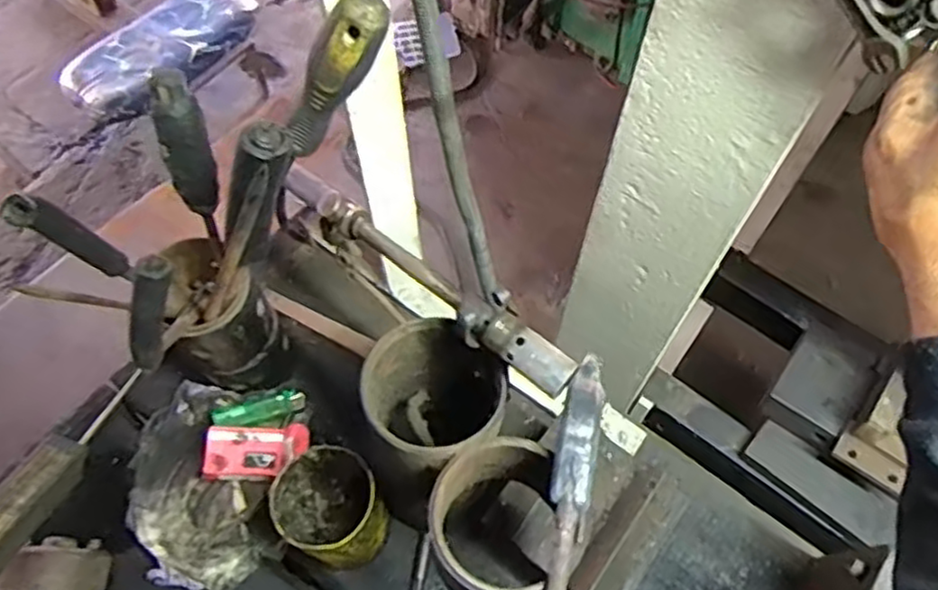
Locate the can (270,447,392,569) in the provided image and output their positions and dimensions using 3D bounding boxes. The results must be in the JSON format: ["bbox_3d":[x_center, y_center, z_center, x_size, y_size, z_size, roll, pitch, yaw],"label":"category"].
[{"bbox_3d":[-0.105,0.167,0.555,0.075,0.090,0.076,0,60,-1],"label":"can"}]

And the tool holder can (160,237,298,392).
[{"bbox_3d":[-0.202,0.026,0.593,0.085,0.169,0.084,-39,68,-20],"label":"tool holder can"}]

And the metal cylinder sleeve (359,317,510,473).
[{"bbox_3d":[-0.023,0.088,0.490,0.081,0.138,0.089,-26,64,-15],"label":"metal cylinder sleeve"}]

